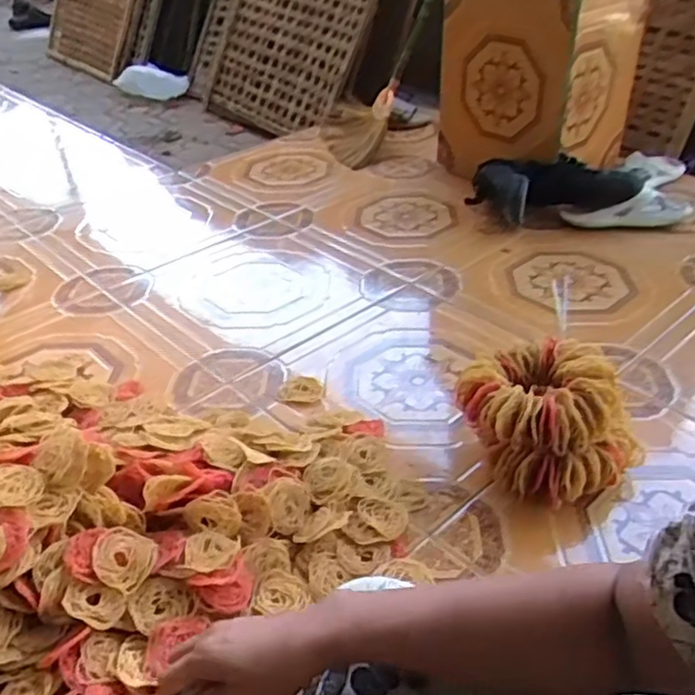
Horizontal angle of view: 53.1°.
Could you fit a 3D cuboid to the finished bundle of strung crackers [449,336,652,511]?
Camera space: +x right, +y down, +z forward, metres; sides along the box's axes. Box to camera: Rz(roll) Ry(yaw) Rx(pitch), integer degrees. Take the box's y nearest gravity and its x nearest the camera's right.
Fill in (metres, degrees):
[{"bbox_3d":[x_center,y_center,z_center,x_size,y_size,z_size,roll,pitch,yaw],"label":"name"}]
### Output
[{"bbox_3d":[0.236,0.090,0.834,0.158,0.133,0.183,-27,42,-31],"label":"finished bundle of strung crackers"}]

